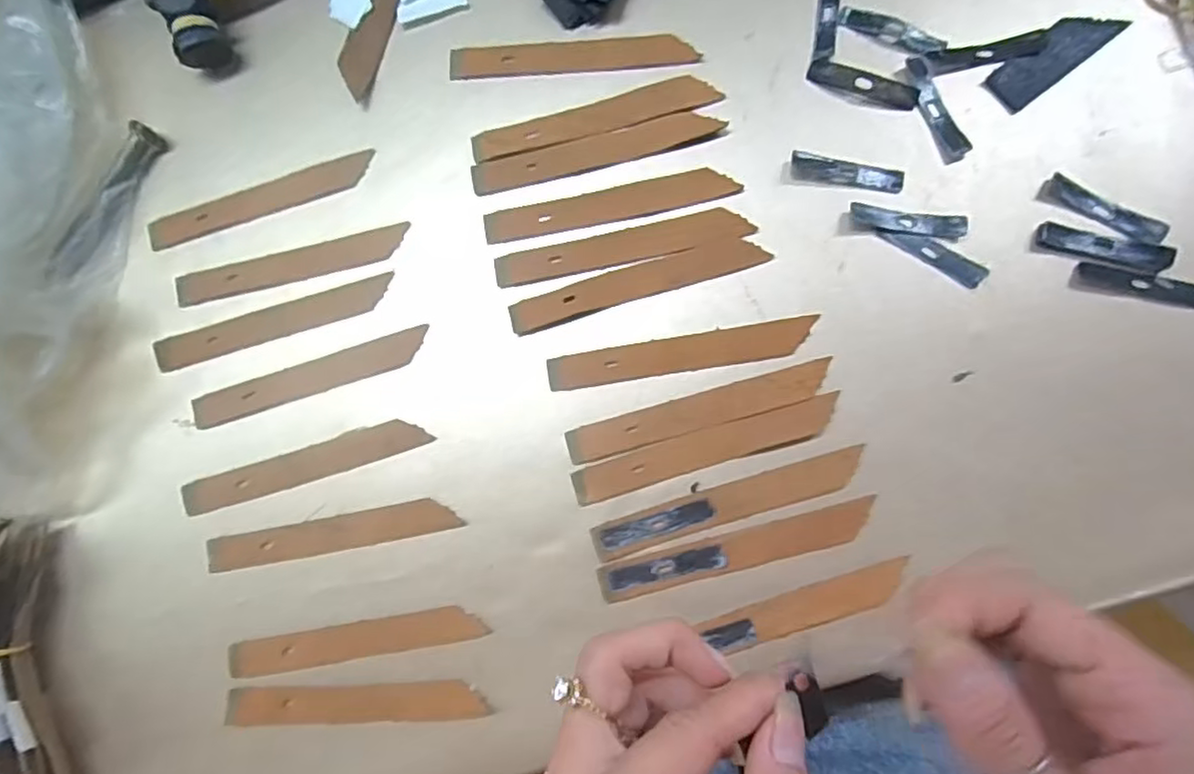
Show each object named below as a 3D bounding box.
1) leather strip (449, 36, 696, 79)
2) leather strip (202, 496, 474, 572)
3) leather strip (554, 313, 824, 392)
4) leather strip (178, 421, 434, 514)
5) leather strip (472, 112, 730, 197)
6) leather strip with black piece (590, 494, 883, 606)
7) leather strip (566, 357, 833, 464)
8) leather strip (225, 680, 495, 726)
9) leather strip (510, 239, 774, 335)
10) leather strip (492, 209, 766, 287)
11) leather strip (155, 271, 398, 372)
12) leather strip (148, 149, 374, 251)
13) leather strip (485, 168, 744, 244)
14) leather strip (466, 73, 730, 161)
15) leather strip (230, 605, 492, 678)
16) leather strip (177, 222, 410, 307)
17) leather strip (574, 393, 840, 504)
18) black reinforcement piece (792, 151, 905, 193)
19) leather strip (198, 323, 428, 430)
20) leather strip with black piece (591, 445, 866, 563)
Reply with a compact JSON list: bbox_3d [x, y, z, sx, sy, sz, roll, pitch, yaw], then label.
[{"bbox_3d":[-0.013,-0.169,0.333,0.125,0.004,0.018,-2,83,6],"label":"leather strip"},{"bbox_3d":[-0.129,0.071,0.315,0.123,0.004,0.017,-12,82,5],"label":"leather strip"},{"bbox_3d":[0.039,-0.016,0.308,0.125,0.004,0.017,-9,82,5],"label":"leather strip"},{"bbox_3d":[-0.144,0.039,0.320,0.125,0.004,0.016,-18,81,4],"label":"leather strip"},{"bbox_3d":[-0.001,-0.118,0.323,0.124,0.004,0.016,-13,82,4],"label":"leather strip"},{"bbox_3d":[0.063,0.075,0.292,0.123,0.004,0.017,-16,81,4],"label":"leather strip with black piece"},{"bbox_3d":[0.047,0.012,0.302,0.124,0.007,0.017,-17,84,4],"label":"leather strip"},{"bbox_3d":[-0.113,0.148,0.303,0.124,0.004,0.018,-5,82,6],"label":"leather strip"},{"bbox_3d":[0.018,-0.051,0.313,0.123,0.004,0.017,-17,81,4],"label":"leather strip"},{"bbox_3d":[0.012,-0.068,0.316,0.123,0.004,0.017,-12,82,5],"label":"leather strip"},{"bbox_3d":[-0.165,-0.033,0.333,0.125,0.007,0.017,-16,81,4],"label":"leather strip"},{"bbox_3d":[-0.177,-0.098,0.340,0.124,0.006,0.018,-18,83,2],"label":"leather strip"},{"bbox_3d":[0.006,-0.090,0.318,0.123,0.004,0.017,-10,82,5],"label":"leather strip"},{"bbox_3d":[-0.002,-0.136,0.325,0.122,0.004,0.018,-14,82,4],"label":"leather strip"},{"bbox_3d":[-0.114,0.120,0.310,0.124,0.004,0.016,-11,82,5],"label":"leather strip"},{"bbox_3d":[-0.157,-0.062,0.335,0.122,0.005,0.018,-13,85,3],"label":"leather strip"},{"bbox_3d":[0.050,0.029,0.299,0.124,0.005,0.016,-17,81,4],"label":"leather strip"},{"bbox_3d":[0.119,-0.101,0.307,0.053,0.006,0.011,10,84,7],"label":"black reinforcement piece"},{"bbox_3d":[-0.144,-0.004,0.327,0.124,0.004,0.016,-18,81,4],"label":"leather strip"},{"bbox_3d":[0.059,0.053,0.295,0.125,0.004,0.017,-17,81,4],"label":"leather strip with black piece"}]

